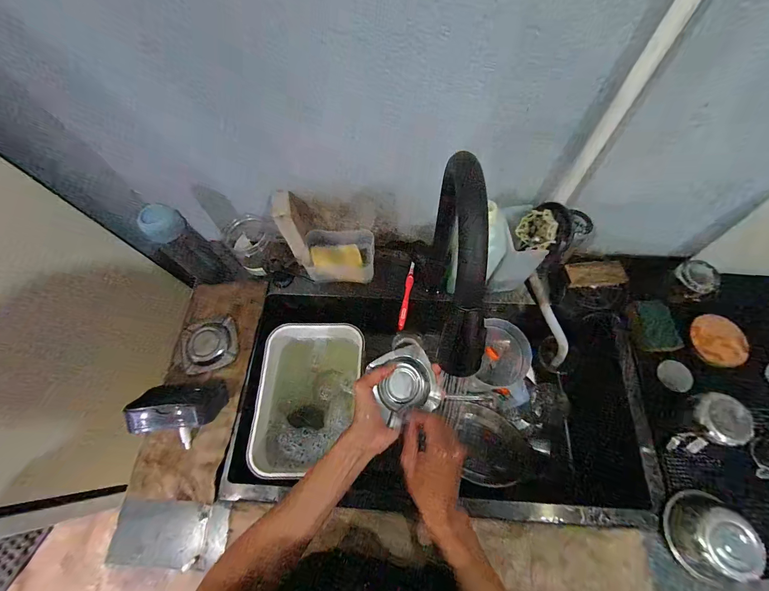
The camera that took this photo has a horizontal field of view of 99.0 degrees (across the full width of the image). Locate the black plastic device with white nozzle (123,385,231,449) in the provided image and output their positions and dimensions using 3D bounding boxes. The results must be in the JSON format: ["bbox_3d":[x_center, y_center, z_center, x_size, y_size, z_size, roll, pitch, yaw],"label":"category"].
[{"bbox_3d":[-0.355,0.200,0.558,0.126,0.085,0.098,-3,66,0],"label":"black plastic device with white nozzle"}]

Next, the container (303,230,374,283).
[{"bbox_3d":[-0.088,-0.083,0.689,0.132,0.080,0.089,-2,66,0],"label":"container"}]

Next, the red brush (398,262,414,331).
[{"bbox_3d":[0.048,0.000,0.686,0.016,0.023,0.143,10,69,5],"label":"red brush"}]

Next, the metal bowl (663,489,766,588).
[{"bbox_3d":[0.490,0.363,0.488,0.102,0.057,0.110,0,66,1],"label":"metal bowl"}]

